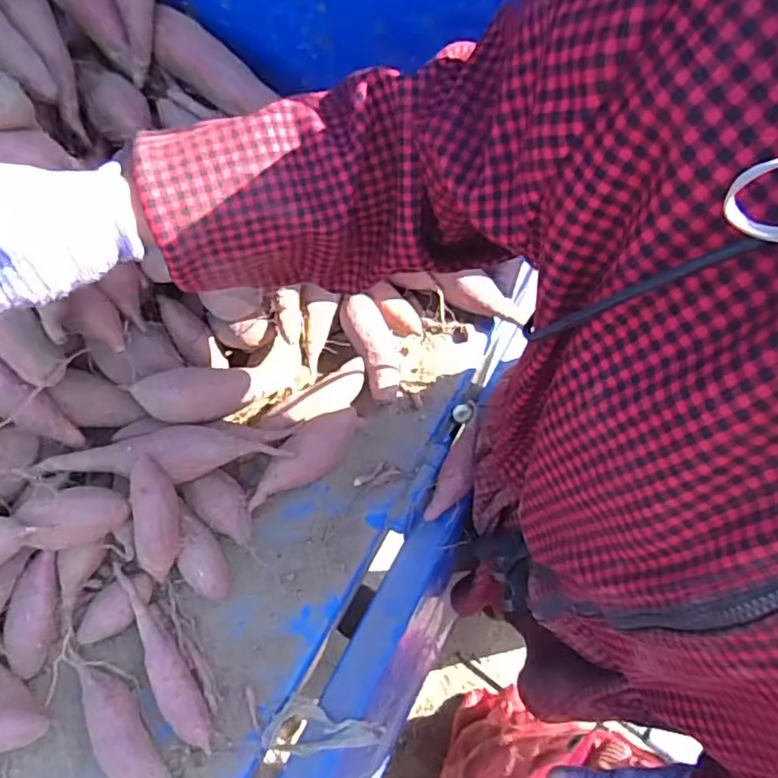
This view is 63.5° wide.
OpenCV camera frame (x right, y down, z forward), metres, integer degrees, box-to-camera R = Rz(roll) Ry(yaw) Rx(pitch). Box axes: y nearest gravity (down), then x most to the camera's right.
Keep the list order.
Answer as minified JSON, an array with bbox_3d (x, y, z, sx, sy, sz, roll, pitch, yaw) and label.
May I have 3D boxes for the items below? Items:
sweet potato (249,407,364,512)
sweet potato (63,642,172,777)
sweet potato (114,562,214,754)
[{"bbox_3d":[-0.076,0.065,0.584,0.045,0.038,0.131,40,73,12],"label":"sweet potato"},{"bbox_3d":[-0.215,0.264,0.496,0.031,0.036,0.133,-34,74,-14],"label":"sweet potato"},{"bbox_3d":[-0.186,0.216,0.517,0.026,0.035,0.162,-29,73,-13],"label":"sweet potato"}]

